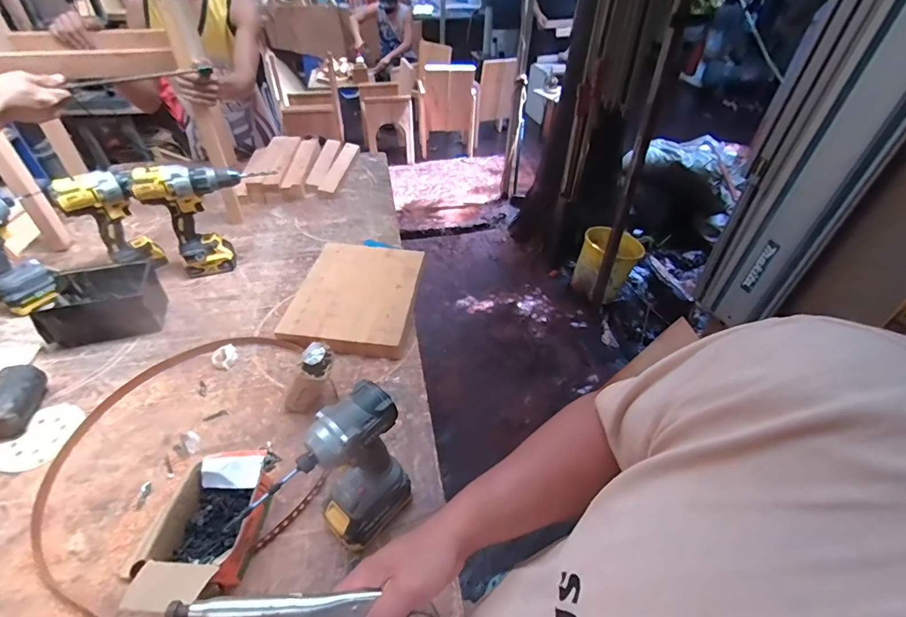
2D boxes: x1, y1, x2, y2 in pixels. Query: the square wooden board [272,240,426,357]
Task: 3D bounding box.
[{"bbox_3d":[-0.216,-0.034,0.964,0.257,0.053,0.338,5,41,3],"label":"square wooden board"}]

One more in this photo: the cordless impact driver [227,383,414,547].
[{"bbox_3d":[-0.132,0.222,0.534,0.074,0.243,0.153,31,49,29],"label":"cordless impact driver"}]

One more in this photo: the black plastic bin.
[{"bbox_3d":[-0.730,-0.011,0.880,0.197,0.100,0.141,-14,44,-18],"label":"black plastic bin"}]

